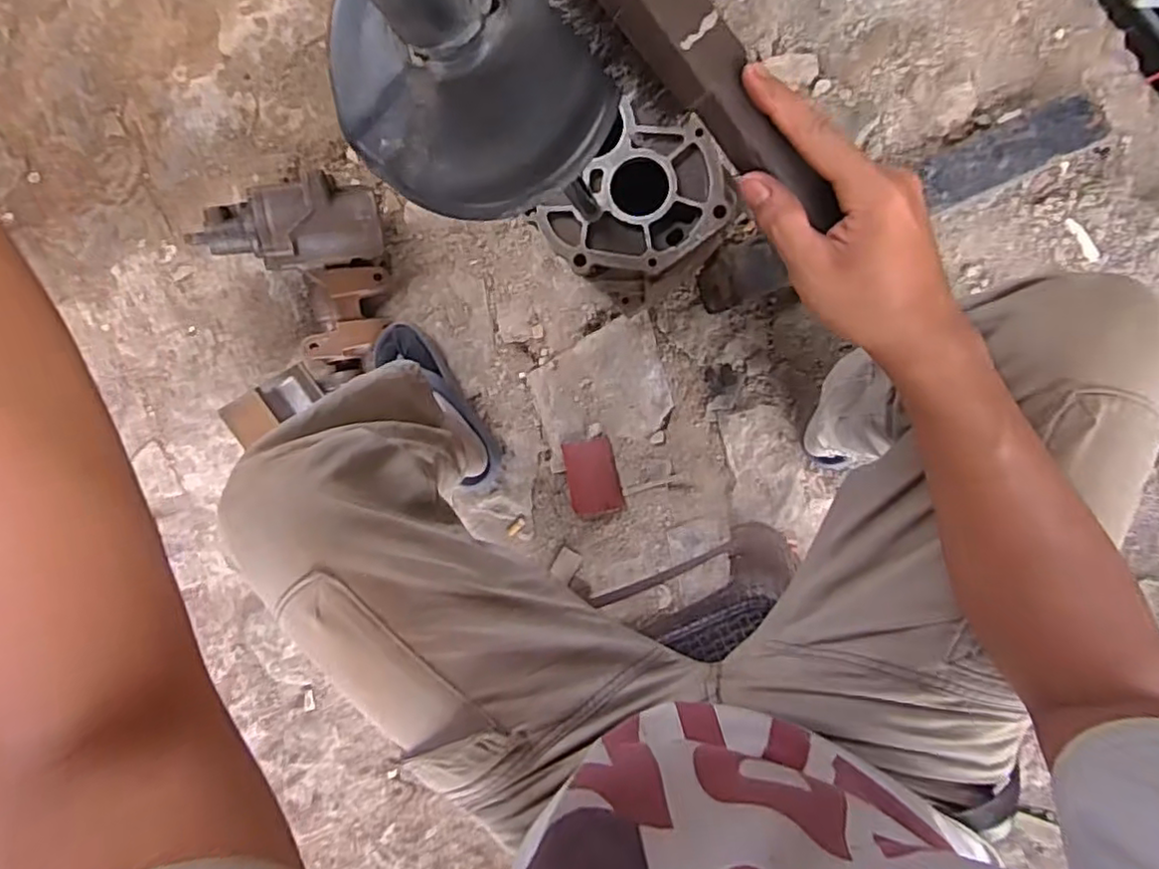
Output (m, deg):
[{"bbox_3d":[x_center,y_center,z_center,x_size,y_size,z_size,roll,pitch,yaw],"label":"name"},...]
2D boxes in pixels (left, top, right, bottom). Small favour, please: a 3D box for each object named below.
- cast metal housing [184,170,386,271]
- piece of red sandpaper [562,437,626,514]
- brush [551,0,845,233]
[{"bbox_3d":[-0.391,-0.281,0.892,0.229,0.089,0.107,-8,92,-11],"label":"cast metal housing"},{"bbox_3d":[0.019,0.059,0.918,0.071,0.008,0.102,-11,91,7],"label":"piece of red sandpaper"},{"bbox_3d":[0.053,-0.178,0.315,0.192,0.043,0.044,43,97,-14],"label":"brush"}]

